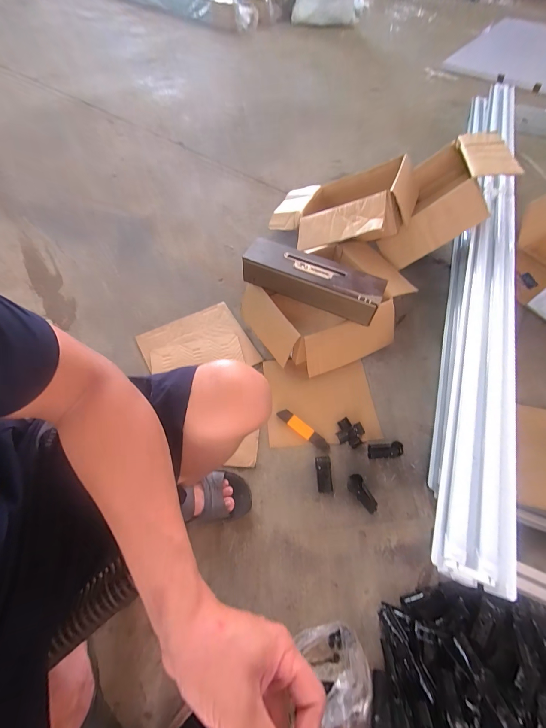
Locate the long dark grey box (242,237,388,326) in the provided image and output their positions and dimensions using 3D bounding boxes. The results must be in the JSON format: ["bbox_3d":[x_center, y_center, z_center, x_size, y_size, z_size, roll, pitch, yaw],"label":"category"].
[{"bbox_3d":[0.103,-0.227,0.782,0.373,0.080,0.104,22,60,11],"label":"long dark grey box"}]

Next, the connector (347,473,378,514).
[{"bbox_3d":[0.206,0.301,0.669,0.034,0.030,0.087,-23,62,-15],"label":"connector"}]

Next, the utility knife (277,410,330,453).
[{"bbox_3d":[0.078,0.167,0.728,0.150,0.014,0.028,34,63,18],"label":"utility knife"}]

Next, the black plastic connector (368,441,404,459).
[{"bbox_3d":[0.277,0.212,0.714,0.084,0.025,0.034,-2,58,-3],"label":"black plastic connector"}]

